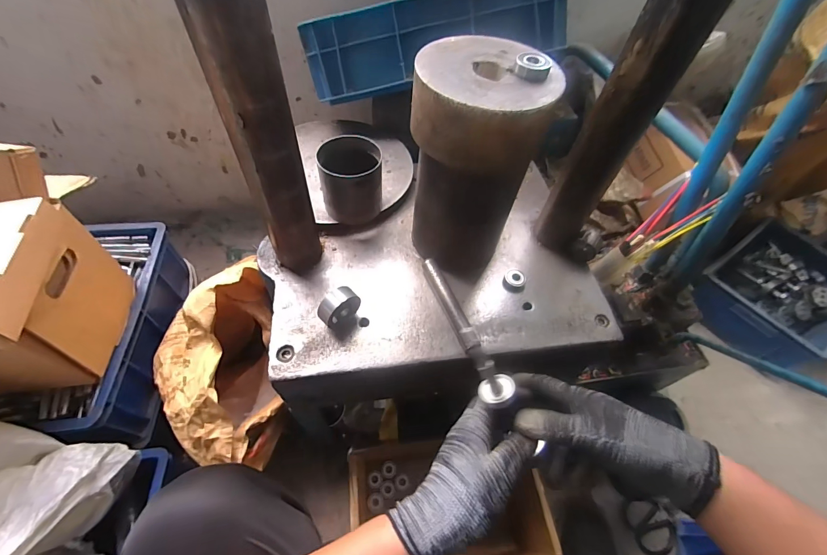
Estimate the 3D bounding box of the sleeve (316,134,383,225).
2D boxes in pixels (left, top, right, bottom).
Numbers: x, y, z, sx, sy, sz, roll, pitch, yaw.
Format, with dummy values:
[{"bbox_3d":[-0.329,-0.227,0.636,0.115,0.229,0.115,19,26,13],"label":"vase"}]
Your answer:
[{"bbox_3d":[-0.090,-0.138,0.523,0.087,0.091,0.088,-6,55,-9],"label":"sleeve"}]

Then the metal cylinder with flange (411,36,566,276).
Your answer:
[{"bbox_3d":[0.068,-0.128,0.453,0.142,0.259,0.142,17,55,7],"label":"metal cylinder with flange"}]

